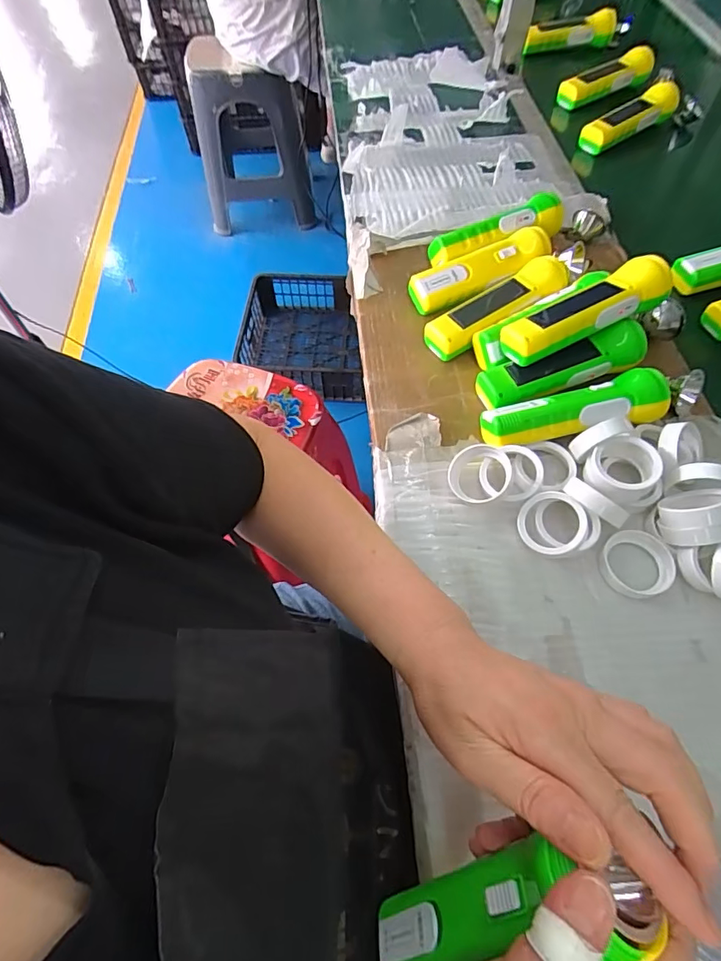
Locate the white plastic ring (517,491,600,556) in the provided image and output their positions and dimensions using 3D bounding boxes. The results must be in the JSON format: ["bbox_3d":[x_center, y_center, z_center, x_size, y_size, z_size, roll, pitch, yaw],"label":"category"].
[{"bbox_3d":[0.157,0.036,0.385,0.058,0.018,0.049,38,97,20],"label":"white plastic ring"}]

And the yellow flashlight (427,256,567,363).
[{"bbox_3d":[0.140,-0.178,0.496,0.150,0.032,0.044,-32,64,-1],"label":"yellow flashlight"}]

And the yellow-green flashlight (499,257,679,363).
[{"bbox_3d":[0.206,-0.156,0.437,0.157,0.037,0.045,-26,62,5],"label":"yellow-green flashlight"}]

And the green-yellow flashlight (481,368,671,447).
[{"bbox_3d":[0.189,-0.061,0.424,0.157,0.050,0.050,-8,61,-4],"label":"green-yellow flashlight"}]

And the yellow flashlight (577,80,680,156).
[{"bbox_3d":[0.356,-0.482,0.637,0.133,0.036,0.034,-27,63,2],"label":"yellow flashlight"}]

